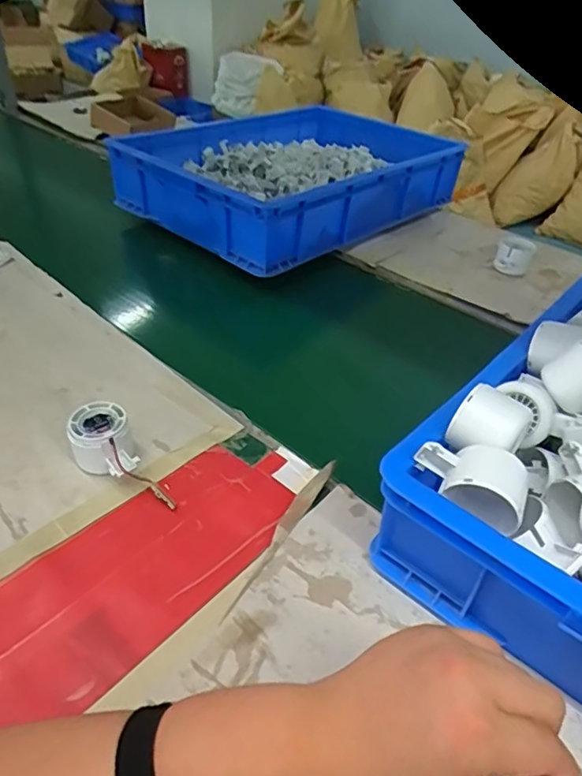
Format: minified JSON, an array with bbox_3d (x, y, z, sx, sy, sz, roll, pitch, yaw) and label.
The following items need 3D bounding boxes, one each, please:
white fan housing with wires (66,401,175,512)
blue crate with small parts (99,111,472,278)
[{"bbox_3d":[-0.167,0.071,0.530,0.057,0.055,0.117,-25,47,-31],"label":"white fan housing with wires"},{"bbox_3d":[0.013,-0.428,1.086,0.433,0.111,0.625,30,46,29],"label":"blue crate with small parts"}]

